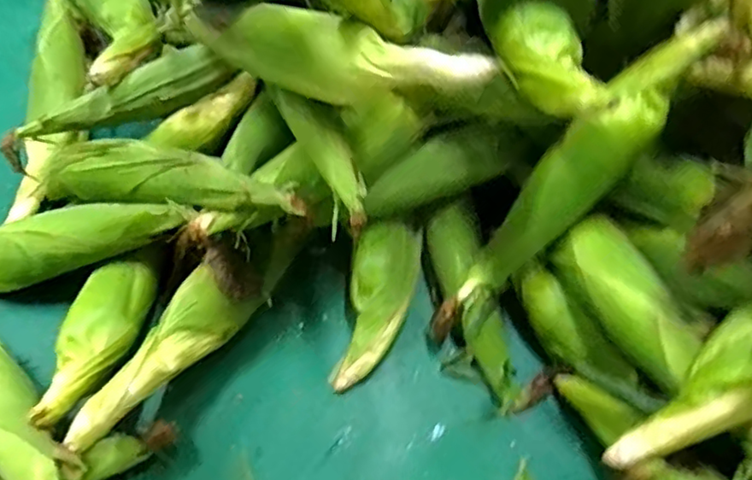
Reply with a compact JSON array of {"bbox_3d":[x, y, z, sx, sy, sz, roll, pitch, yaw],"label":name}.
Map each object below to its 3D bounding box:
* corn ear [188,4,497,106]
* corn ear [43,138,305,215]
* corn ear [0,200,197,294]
[{"bbox_3d":[-0.037,-0.151,0.500,0.249,0.051,0.049,19,58,7],"label":"corn ear"},{"bbox_3d":[-0.201,-0.058,0.573,0.279,0.050,0.050,8,55,17],"label":"corn ear"},{"bbox_3d":[-0.314,0.003,0.603,0.294,0.055,0.053,-14,56,12],"label":"corn ear"}]

